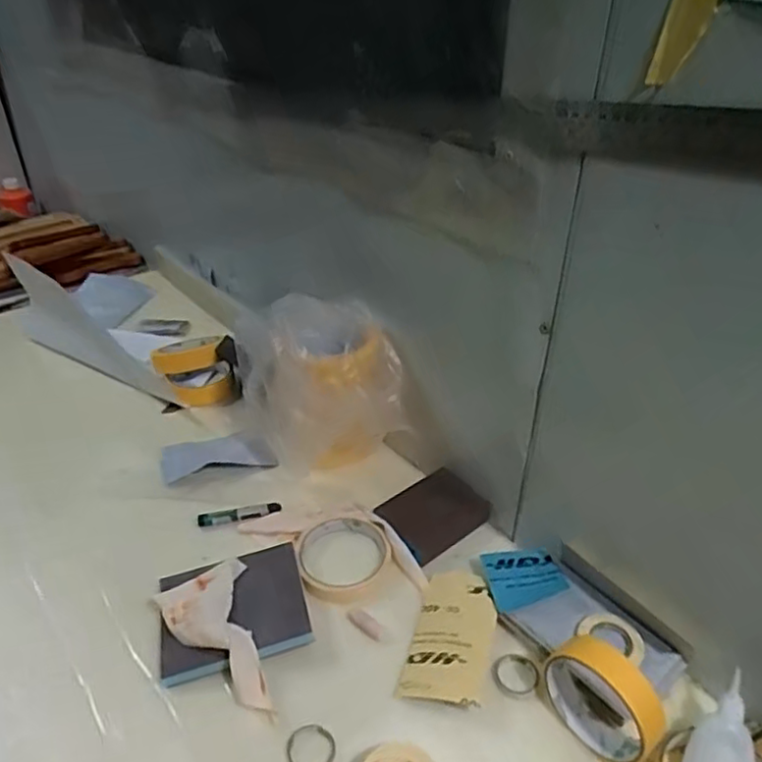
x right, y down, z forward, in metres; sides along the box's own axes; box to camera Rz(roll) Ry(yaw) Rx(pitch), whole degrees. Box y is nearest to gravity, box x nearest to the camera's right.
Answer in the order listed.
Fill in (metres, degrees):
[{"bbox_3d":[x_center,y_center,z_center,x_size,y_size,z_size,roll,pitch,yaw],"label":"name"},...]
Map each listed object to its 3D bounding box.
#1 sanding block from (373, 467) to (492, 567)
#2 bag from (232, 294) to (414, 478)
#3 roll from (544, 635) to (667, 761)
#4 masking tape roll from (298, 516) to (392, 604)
[{"bbox_3d":[0.052,0.129,0.641,0.098,0.020,0.069,-25,42,-30],"label":"sanding block"},{"bbox_3d":[-0.055,0.016,0.674,0.137,0.153,0.117,25,42,31],"label":"bag"},{"bbox_3d":[0.158,0.225,0.462,0.033,0.069,0.082,-26,42,-31],"label":"roll"},{"bbox_3d":[-0.034,0.157,0.600,0.083,0.019,0.093,-6,36,-7],"label":"masking tape roll"}]

